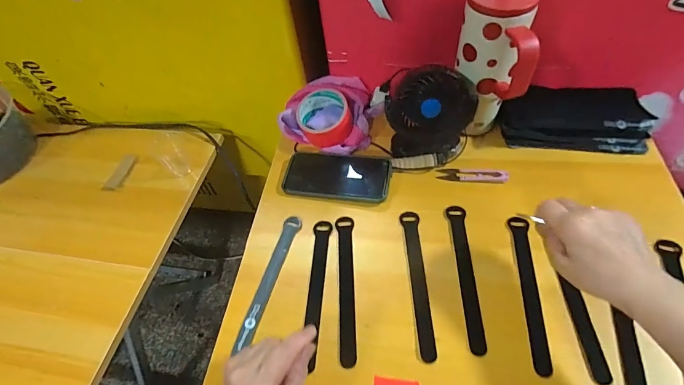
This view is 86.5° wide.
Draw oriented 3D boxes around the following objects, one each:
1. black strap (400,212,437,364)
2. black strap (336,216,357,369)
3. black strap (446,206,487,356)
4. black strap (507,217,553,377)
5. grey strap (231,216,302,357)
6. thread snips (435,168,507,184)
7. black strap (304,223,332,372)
[{"bbox_3d":[0.097,0.108,0.462,0.023,0.006,0.195,-5,53,4],"label":"black strap"},{"bbox_3d":[0.006,0.116,0.470,0.022,0.004,0.198,-4,53,4],"label":"black strap"},{"bbox_3d":[0.156,0.098,0.458,0.024,0.004,0.195,0,54,7],"label":"black strap"},{"bbox_3d":[0.227,0.114,0.439,0.023,0.007,0.193,4,54,7],"label":"black strap"},{"bbox_3d":[-0.095,0.114,0.483,0.023,0.005,0.193,14,54,6],"label":"grey strap"},{"bbox_3d":[0.196,-0.026,0.546,0.098,0.009,0.024,4,55,10],"label":"thread snips"},{"bbox_3d":[-0.032,0.121,0.472,0.022,0.004,0.193,0,54,5],"label":"black strap"}]

